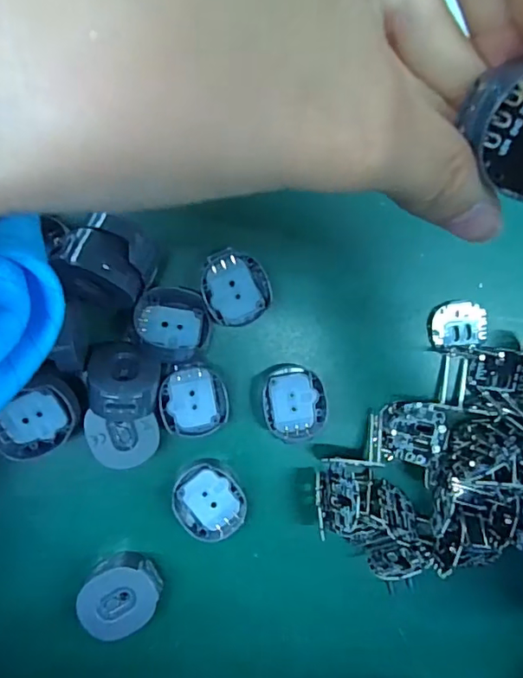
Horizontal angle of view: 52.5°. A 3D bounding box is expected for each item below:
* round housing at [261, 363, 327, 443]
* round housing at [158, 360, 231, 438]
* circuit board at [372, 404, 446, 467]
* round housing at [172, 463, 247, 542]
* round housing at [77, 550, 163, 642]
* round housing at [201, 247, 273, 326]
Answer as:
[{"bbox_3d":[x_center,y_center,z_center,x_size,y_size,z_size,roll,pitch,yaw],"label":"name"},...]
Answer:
[{"bbox_3d":[0.013,0.025,0.209,0.024,0.010,0.029,-6,93,-8],"label":"round housing"},{"bbox_3d":[-0.025,0.023,0.202,0.025,0.012,0.028,-15,94,-7],"label":"round housing"},{"bbox_3d":[0.058,0.037,0.209,0.029,0.004,0.024,0,68,26],"label":"circuit board"},{"bbox_3d":[-0.020,0.063,0.204,0.024,0.011,0.029,-42,97,-4],"label":"round housing"},{"bbox_3d":[-0.052,0.095,0.198,0.026,0.016,0.027,0,92,-8],"label":"round housing"},{"bbox_3d":[-0.010,-0.020,0.204,0.025,0.016,0.028,-18,94,-7],"label":"round housing"}]

